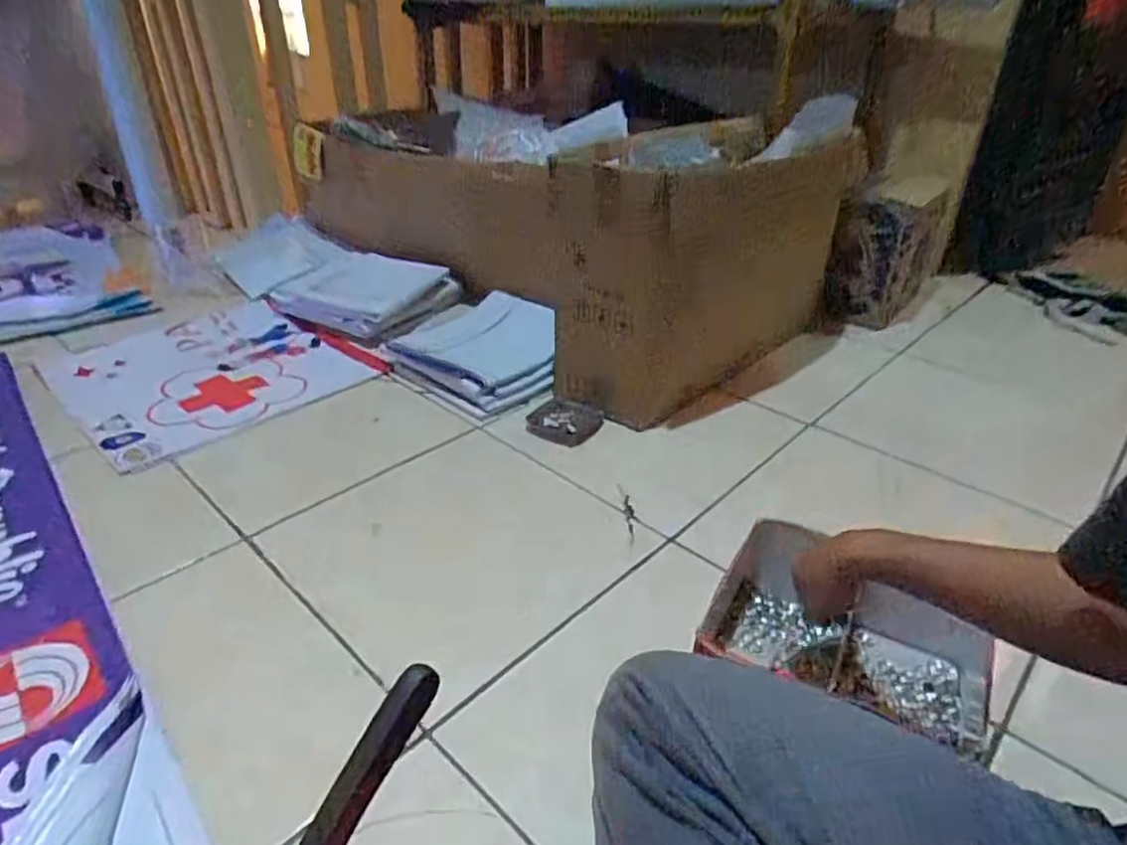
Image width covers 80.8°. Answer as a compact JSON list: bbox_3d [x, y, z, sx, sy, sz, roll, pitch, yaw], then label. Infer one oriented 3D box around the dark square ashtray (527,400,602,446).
[{"bbox_3d":[0.003,-0.002,1.137,0.116,0.017,0.140,15,34,22],"label":"dark square ashtray"}]

